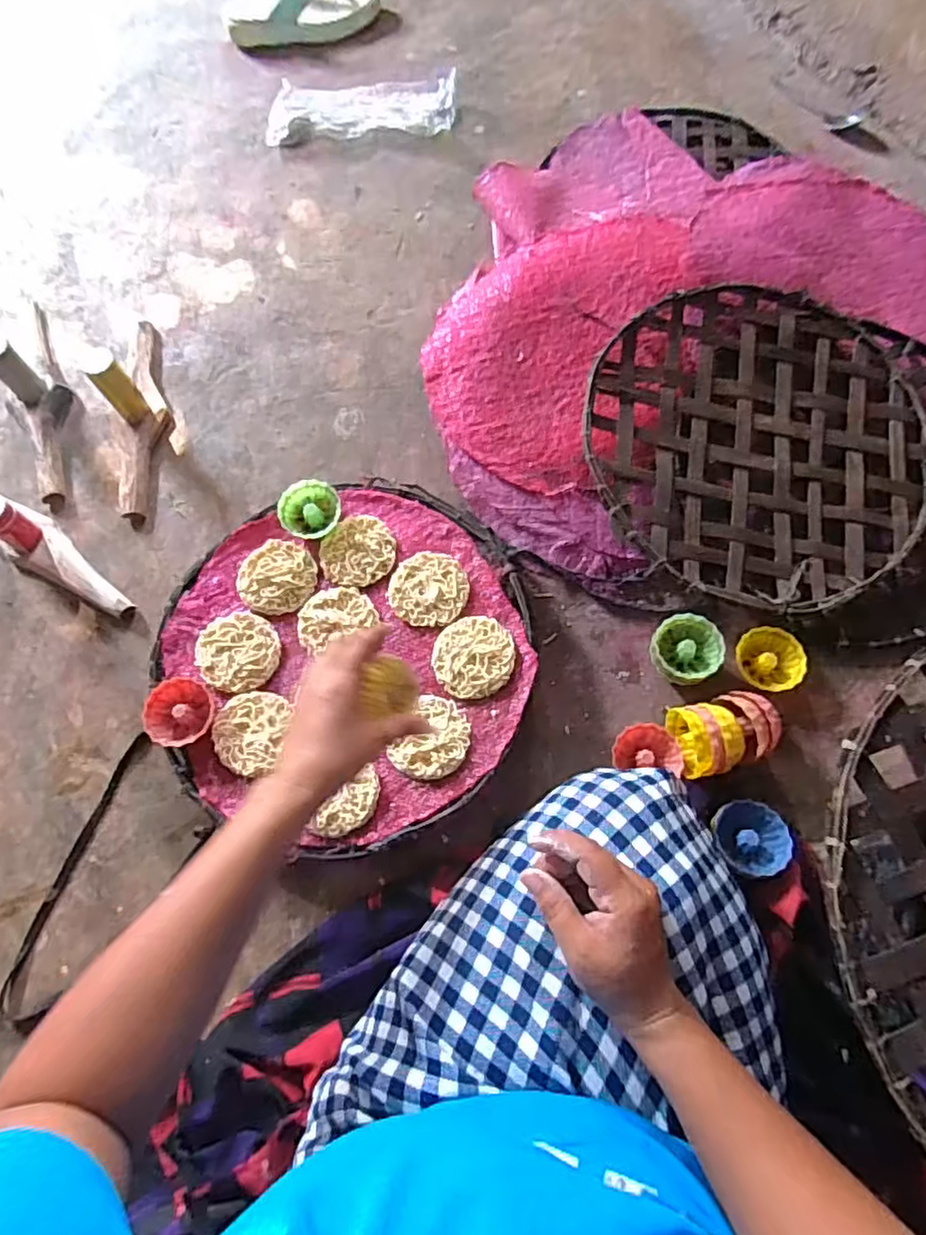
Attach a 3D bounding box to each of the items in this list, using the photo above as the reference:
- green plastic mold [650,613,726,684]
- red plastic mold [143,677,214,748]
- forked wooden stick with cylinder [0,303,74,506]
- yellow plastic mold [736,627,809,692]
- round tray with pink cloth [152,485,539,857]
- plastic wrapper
[{"bbox_3d":[0.212,0.034,0.607,0.063,0.045,0.061,0,70,1],"label":"green plastic mold"},{"bbox_3d":[-0.262,0.088,0.584,0.057,0.023,0.061,-12,70,-3],"label":"red plastic mold"},{"bbox_3d":[-0.500,-0.279,0.726,0.055,0.092,0.314,-21,71,-6],"label":"forked wooden stick with cylinder"},{"bbox_3d":[0.298,0.041,0.612,0.058,0.026,0.063,0,70,1],"label":"yellow plastic mold"},{"bbox_3d":[-0.107,0.043,0.618,0.342,0.053,0.339,0,70,1],"label":"round tray with pink cloth"},{"bbox_3d":[-0.143,-0.728,0.898,0.262,0.030,0.101,1,70,2],"label":"plastic wrapper"}]

